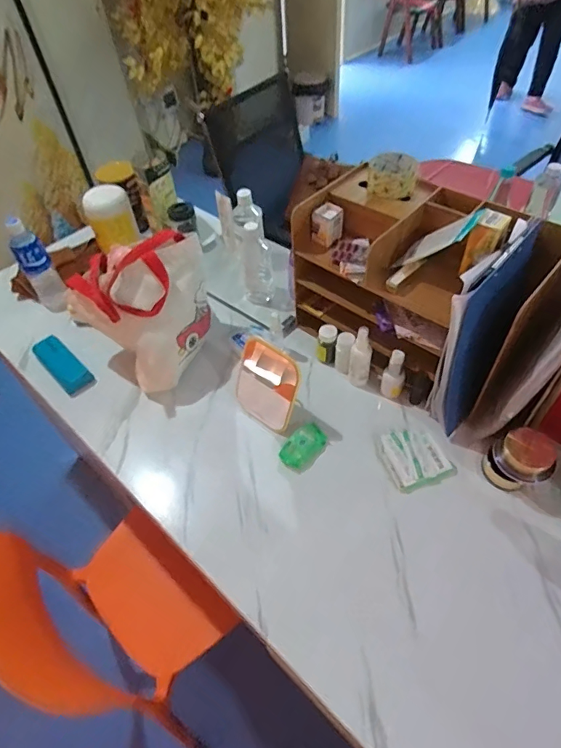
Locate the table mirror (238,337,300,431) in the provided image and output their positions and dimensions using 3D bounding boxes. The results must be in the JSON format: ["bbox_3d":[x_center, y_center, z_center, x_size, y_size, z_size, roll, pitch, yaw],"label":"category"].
[{"bbox_3d":[-0.020,0.019,0.816,0.129,0.105,0.093,33,60,27],"label":"table mirror"}]

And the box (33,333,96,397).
[{"bbox_3d":[-0.452,-0.022,0.941,0.060,0.026,0.158,-39,58,-24],"label":"box"}]

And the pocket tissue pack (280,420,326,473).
[{"bbox_3d":[0.043,0.124,0.785,0.053,0.022,0.088,35,61,28],"label":"pocket tissue pack"}]

